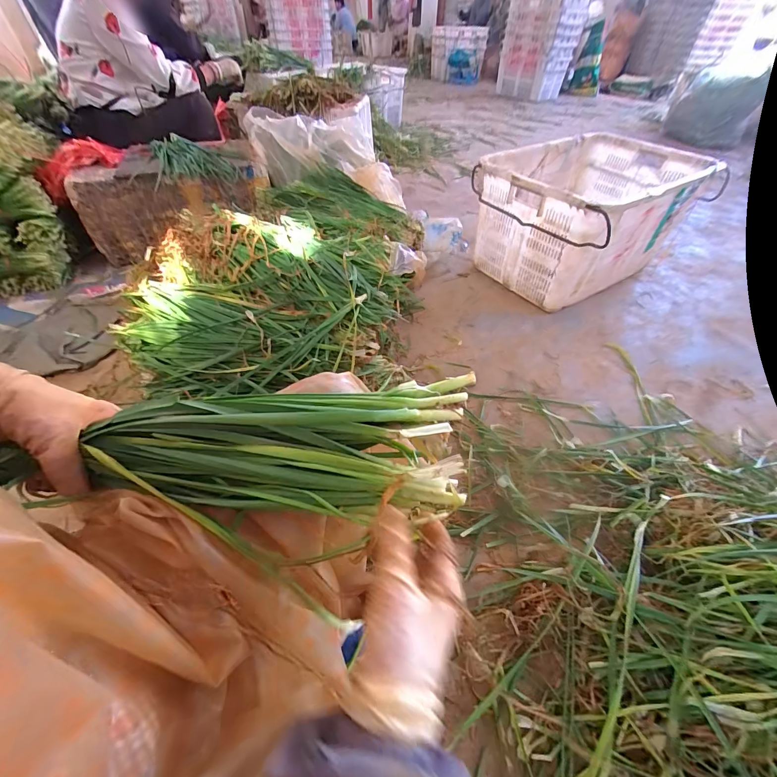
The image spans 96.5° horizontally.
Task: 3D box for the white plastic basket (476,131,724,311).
[{"bbox_3d":[0.685,-0.619,1.233,0.712,0.325,0.496,-31,55,-25],"label":"white plastic basket"}]

